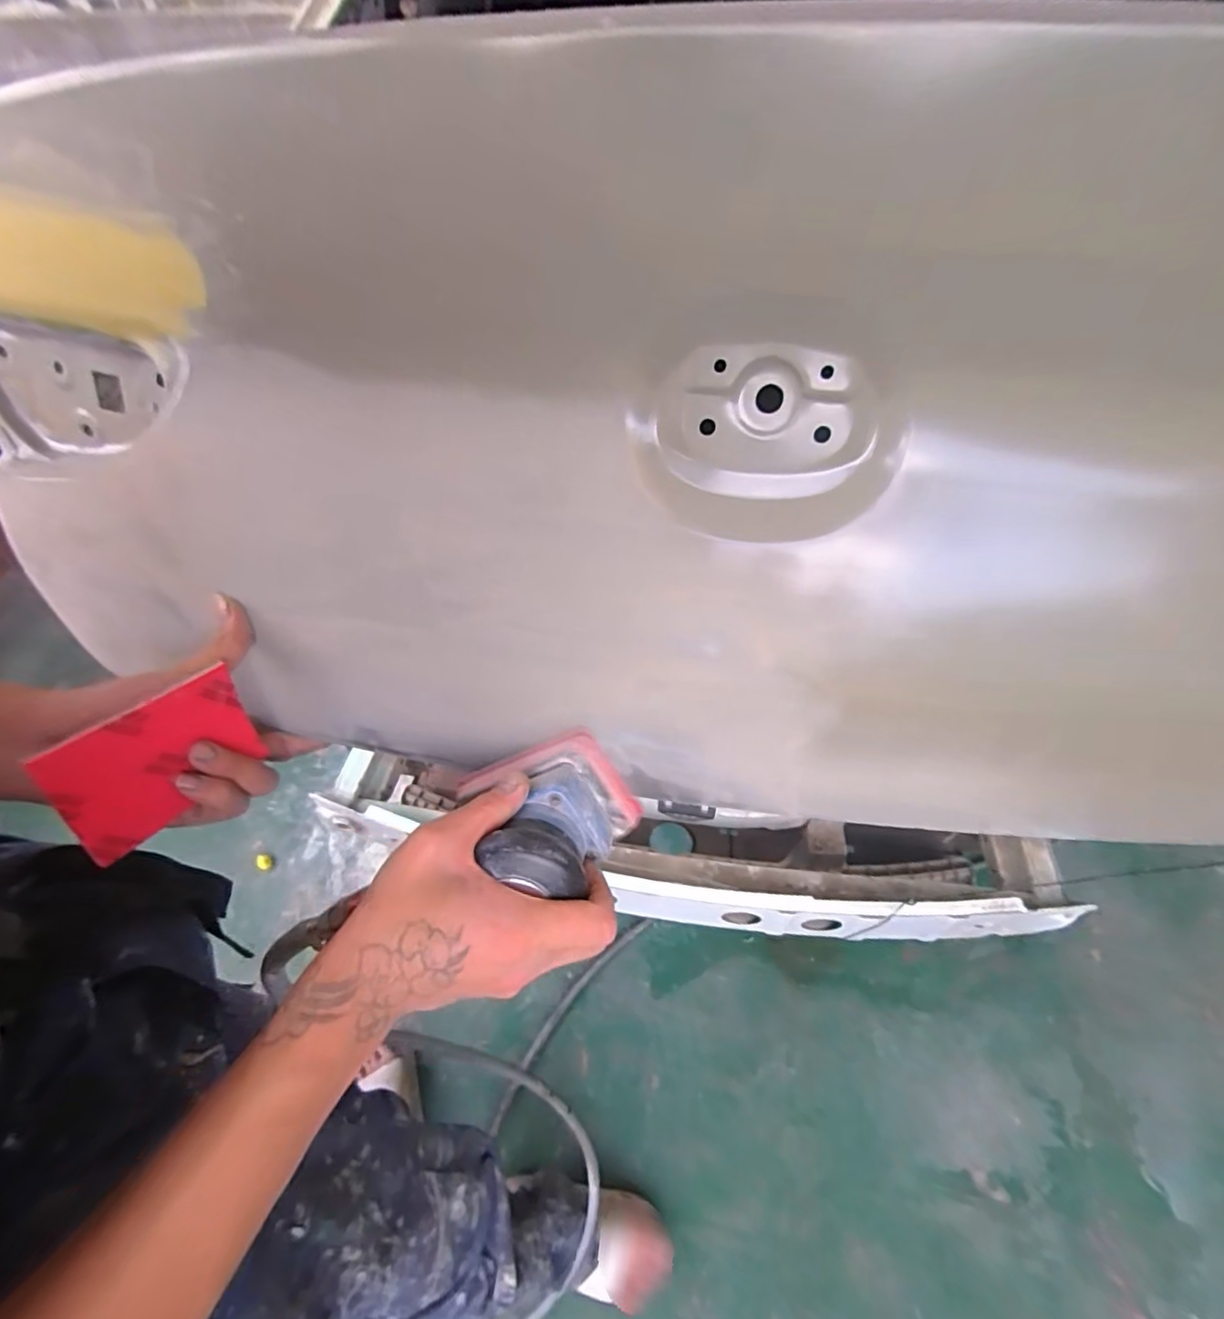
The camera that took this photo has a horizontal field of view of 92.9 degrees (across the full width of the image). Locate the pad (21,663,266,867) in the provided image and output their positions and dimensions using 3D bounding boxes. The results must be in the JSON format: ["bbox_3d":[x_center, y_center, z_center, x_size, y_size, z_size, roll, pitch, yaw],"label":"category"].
[{"bbox_3d":[-0.252,0.057,0.327,0.007,0.069,0.093,13,34,24],"label":"pad"}]

